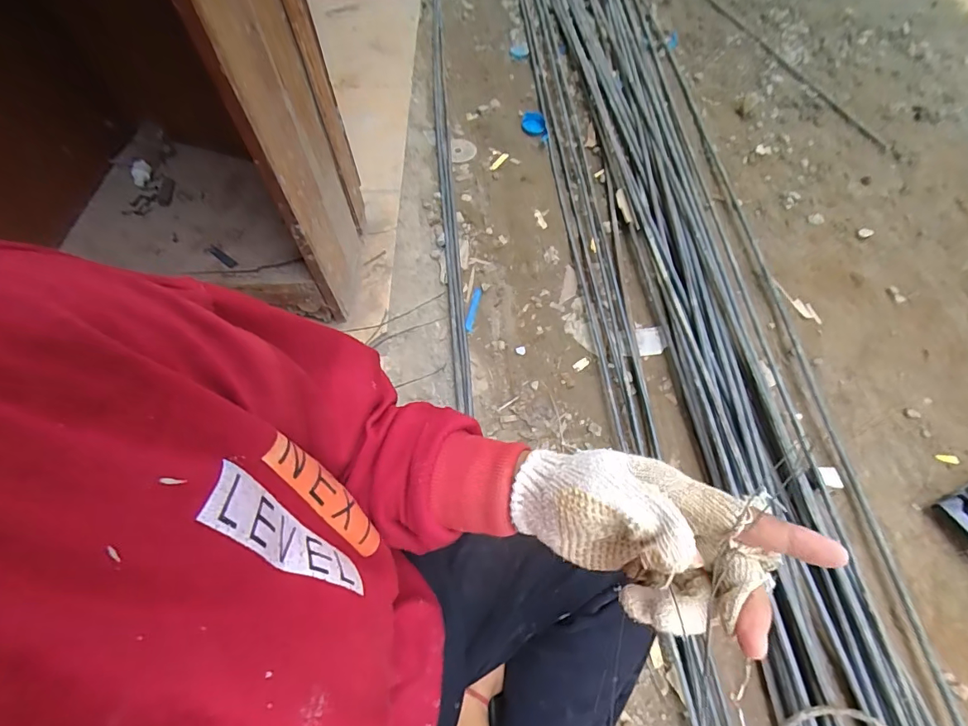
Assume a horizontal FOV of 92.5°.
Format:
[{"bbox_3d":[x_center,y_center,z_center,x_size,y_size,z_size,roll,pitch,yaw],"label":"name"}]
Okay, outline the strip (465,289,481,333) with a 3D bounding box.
[{"bbox_3d":[-0.020,-0.099,0.869,0.015,0.011,0.095,10,61,7],"label":"strip"}]

